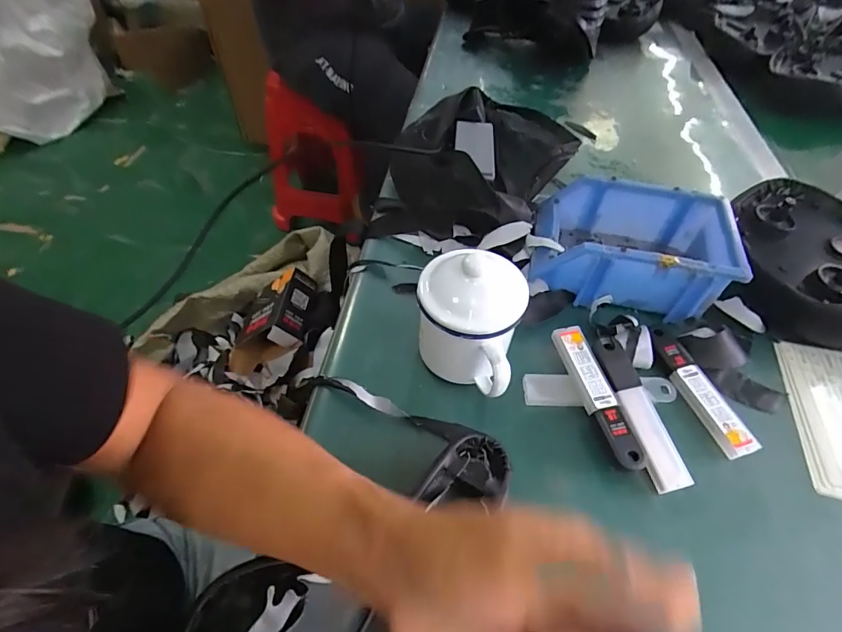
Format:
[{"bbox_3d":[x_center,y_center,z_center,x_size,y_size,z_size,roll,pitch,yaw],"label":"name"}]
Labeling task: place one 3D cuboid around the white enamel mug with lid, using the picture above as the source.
[{"bbox_3d":[0.036,0.007,0.356,0.080,0.111,0.081,1,52,-1],"label":"white enamel mug with lid"}]

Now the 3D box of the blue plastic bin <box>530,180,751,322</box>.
[{"bbox_3d":[0.208,-0.072,0.449,0.180,0.069,0.124,11,52,6],"label":"blue plastic bin"}]

